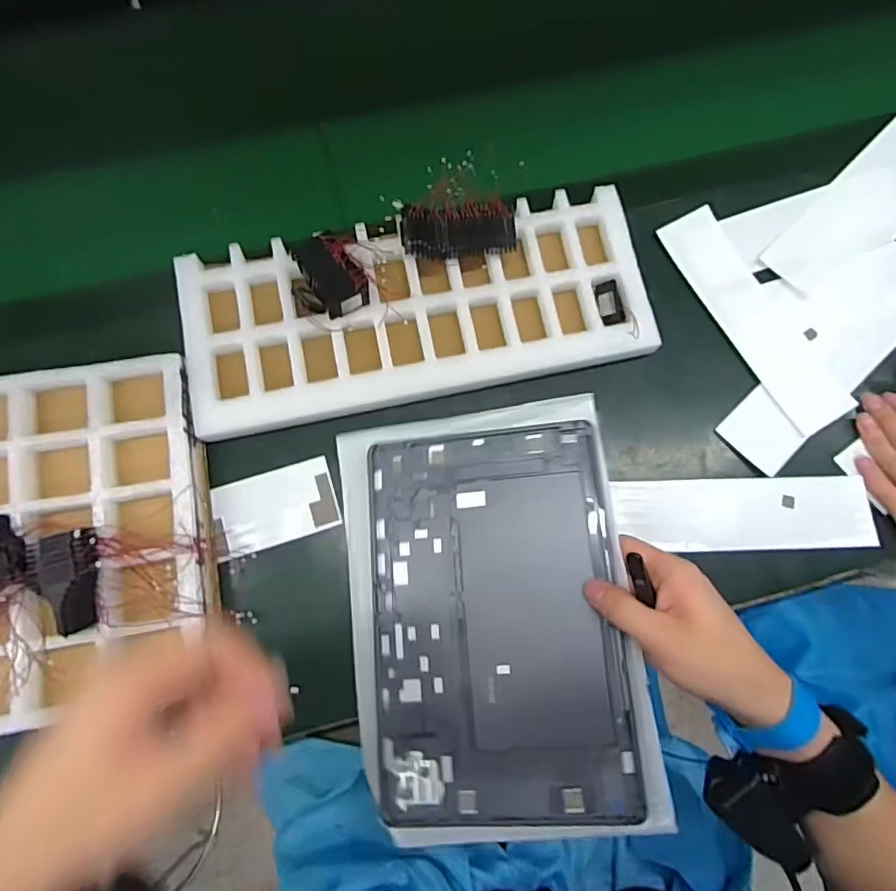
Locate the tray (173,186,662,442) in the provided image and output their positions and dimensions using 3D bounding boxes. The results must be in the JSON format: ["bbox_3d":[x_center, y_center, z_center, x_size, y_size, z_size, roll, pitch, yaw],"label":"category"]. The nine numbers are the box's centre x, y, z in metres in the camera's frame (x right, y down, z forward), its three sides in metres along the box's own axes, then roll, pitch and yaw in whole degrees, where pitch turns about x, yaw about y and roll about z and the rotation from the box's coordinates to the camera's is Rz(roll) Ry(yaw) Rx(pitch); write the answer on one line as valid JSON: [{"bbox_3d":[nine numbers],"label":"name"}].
[{"bbox_3d":[-0.024,-0.110,0.471,0.368,0.035,0.151,-11,76,-5],"label":"tray"}]

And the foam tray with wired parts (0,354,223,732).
[{"bbox_3d":[-0.293,0.064,0.410,0.222,0.056,0.249,-11,76,-5],"label":"foam tray with wired parts"}]

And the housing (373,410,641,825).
[{"bbox_3d":[0.032,0.115,0.387,0.166,0.008,0.252,-6,74,8],"label":"housing"}]

